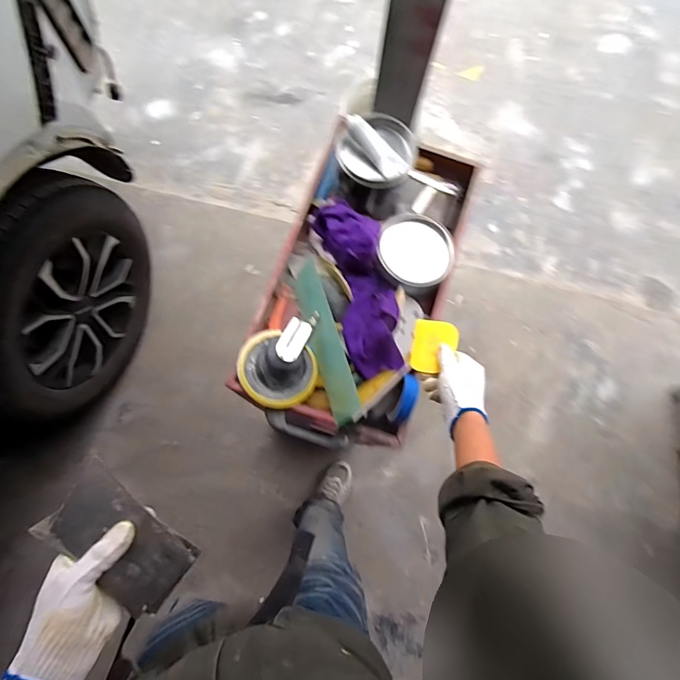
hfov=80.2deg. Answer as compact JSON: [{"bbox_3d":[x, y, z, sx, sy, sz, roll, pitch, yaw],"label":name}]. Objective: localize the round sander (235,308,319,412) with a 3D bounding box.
[{"bbox_3d":[-0.114,0.039,0.730,0.142,0.089,0.157,-3,76,-3],"label":"round sander"}]

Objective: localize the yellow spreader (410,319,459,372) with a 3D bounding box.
[{"bbox_3d":[0.152,0.011,0.647,0.070,0.009,0.095,8,62,11],"label":"yellow spreader"}]

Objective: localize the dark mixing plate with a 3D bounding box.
[{"bbox_3d":[-0.217,0.196,0.395,0.142,0.012,0.079,42,81,-1],"label":"dark mixing plate"}]

